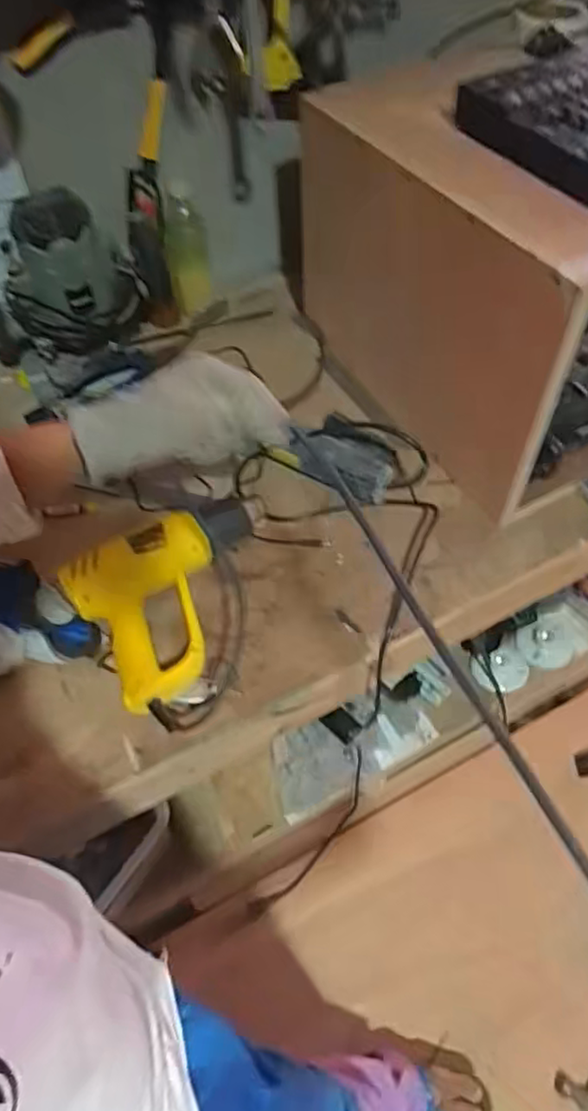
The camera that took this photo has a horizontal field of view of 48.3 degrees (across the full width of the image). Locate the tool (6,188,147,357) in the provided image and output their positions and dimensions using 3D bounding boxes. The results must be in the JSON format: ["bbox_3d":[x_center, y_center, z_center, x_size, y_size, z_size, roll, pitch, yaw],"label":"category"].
[{"bbox_3d":[-0.310,-0.383,0.916,0.185,0.216,0.101,-16,55,-9],"label":"tool"}]

